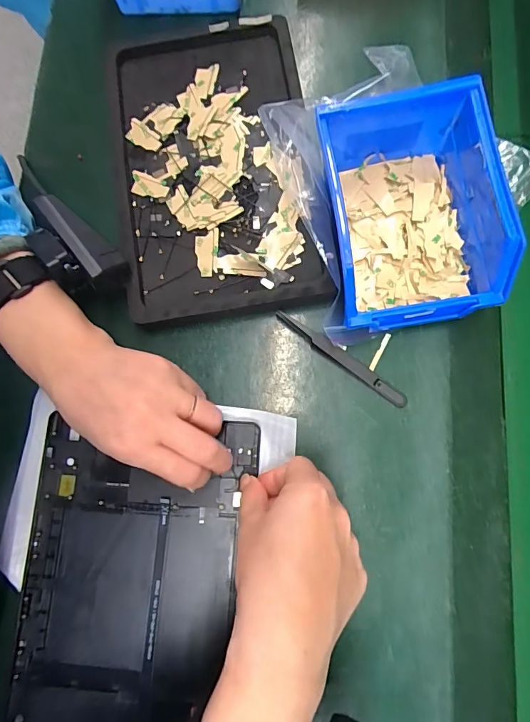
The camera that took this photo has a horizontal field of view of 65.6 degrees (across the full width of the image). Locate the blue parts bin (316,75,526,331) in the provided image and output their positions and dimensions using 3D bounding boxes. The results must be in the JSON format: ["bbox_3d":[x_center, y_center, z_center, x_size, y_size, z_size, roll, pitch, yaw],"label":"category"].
[{"bbox_3d":[0.105,-0.100,0.287,0.122,0.072,0.142,-8,78,-2],"label":"blue parts bin"}]

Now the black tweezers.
[{"bbox_3d":[0.056,-0.002,0.303,0.112,0.014,0.011,34,80,7],"label":"black tweezers"}]

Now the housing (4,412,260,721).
[{"bbox_3d":[-0.091,0.157,0.281,0.151,0.009,0.223,4,78,1],"label":"housing"}]

